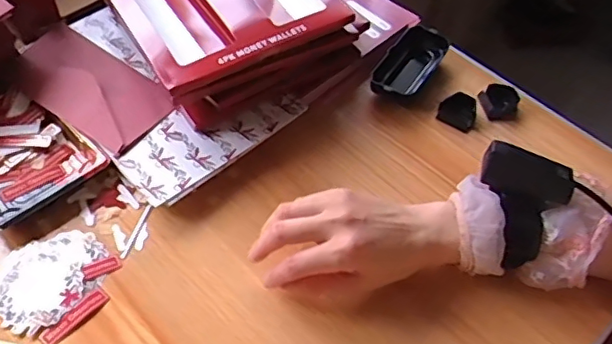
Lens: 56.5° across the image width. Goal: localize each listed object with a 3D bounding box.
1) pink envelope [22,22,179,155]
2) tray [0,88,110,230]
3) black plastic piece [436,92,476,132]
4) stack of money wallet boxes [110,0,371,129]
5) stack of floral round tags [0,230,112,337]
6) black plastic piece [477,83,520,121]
[{"bbox_3d":[-0.219,-0.090,0.574,0.183,0.014,0.089,31,62,20],"label":"pink envelope"},{"bbox_3d":[-0.275,-0.018,0.545,0.111,0.024,0.145,-37,63,-27],"label":"tray"},{"bbox_3d":[0.159,-0.065,0.599,0.038,0.020,0.034,15,53,8],"label":"black plastic piece"},{"bbox_3d":[-0.096,-0.182,0.612,0.212,0.080,0.257,-26,59,-21],"label":"stack of money wallet boxes"},{"bbox_3d":[-0.217,0.086,0.480,0.077,0.005,0.094,31,57,19],"label":"stack of floral round tags"},{"bbox_3d":[0.208,-0.075,0.610,0.041,0.022,0.034,12,53,5],"label":"black plastic piece"}]

